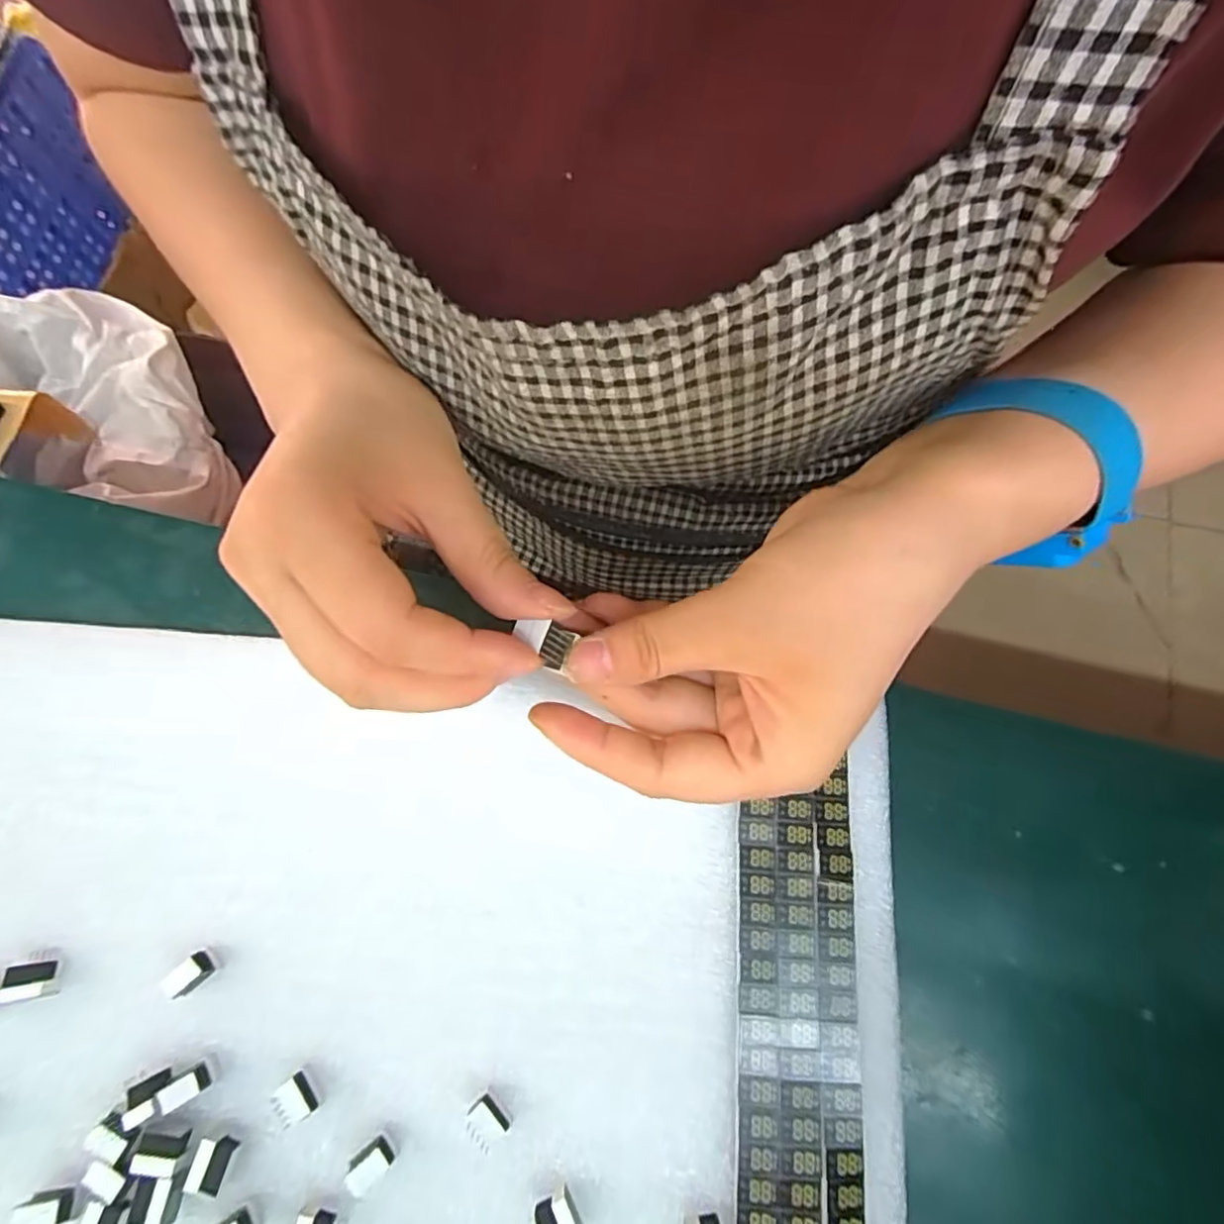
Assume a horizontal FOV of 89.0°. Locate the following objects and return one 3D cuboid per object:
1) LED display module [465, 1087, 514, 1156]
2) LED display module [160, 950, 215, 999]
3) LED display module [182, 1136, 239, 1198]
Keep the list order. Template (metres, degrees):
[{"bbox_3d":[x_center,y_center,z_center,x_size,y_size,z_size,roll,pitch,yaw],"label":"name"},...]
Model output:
[{"bbox_3d":[-0.036,0.151,0.186,0.011,0.011,0.012,-40,75,-13],"label":"LED display module"},{"bbox_3d":[-0.132,0.114,0.196,0.012,0.011,0.009,-37,75,-12],"label":"LED display module"},{"bbox_3d":[-0.116,0.160,0.181,0.010,0.006,0.012,13,71,5],"label":"LED display module"}]

